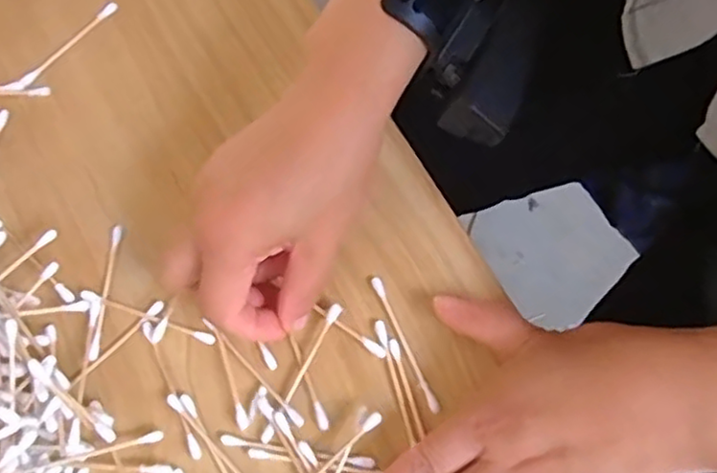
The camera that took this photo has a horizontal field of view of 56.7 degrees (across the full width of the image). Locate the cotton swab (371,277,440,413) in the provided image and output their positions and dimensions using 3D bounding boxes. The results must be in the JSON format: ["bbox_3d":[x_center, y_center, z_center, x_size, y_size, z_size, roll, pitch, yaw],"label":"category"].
[{"bbox_3d":[0.022,0.051,0.321,0.005,0.005,0.070,-23,70,-6],"label":"cotton swab"}]

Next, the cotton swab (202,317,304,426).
[{"bbox_3d":[-0.051,0.063,0.318,0.004,0.004,0.072,-43,73,-13],"label":"cotton swab"}]

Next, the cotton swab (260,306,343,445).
[{"bbox_3d":[-0.027,0.064,0.316,0.006,0.007,0.072,26,72,12],"label":"cotton swab"}]

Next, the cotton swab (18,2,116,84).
[{"bbox_3d":[-0.171,-0.114,0.390,0.007,0.004,0.073,39,76,15],"label":"cotton swab"}]

